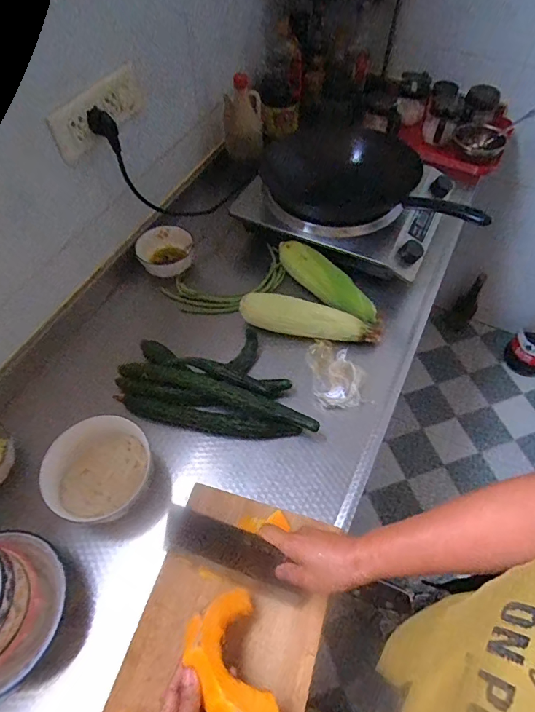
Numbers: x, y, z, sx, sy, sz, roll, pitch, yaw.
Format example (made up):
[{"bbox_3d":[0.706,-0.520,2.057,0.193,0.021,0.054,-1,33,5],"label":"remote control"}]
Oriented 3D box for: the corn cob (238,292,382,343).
[{"bbox_3d":[0.075,-0.067,0.750,0.251,0.050,0.050,11,58,8],"label":"corn cob"}]

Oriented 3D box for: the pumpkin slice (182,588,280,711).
[{"bbox_3d":[-0.042,0.333,0.454,0.078,0.069,0.134,-15,58,-9],"label":"pumpkin slice"}]

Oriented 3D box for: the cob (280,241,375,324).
[{"bbox_3d":[0.108,-0.140,0.790,0.062,0.056,0.235,-36,63,-20],"label":"cob"}]

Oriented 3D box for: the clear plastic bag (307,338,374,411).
[{"bbox_3d":[0.118,0.023,0.714,0.088,0.032,0.137,-9,57,-5],"label":"clear plastic bag"}]

